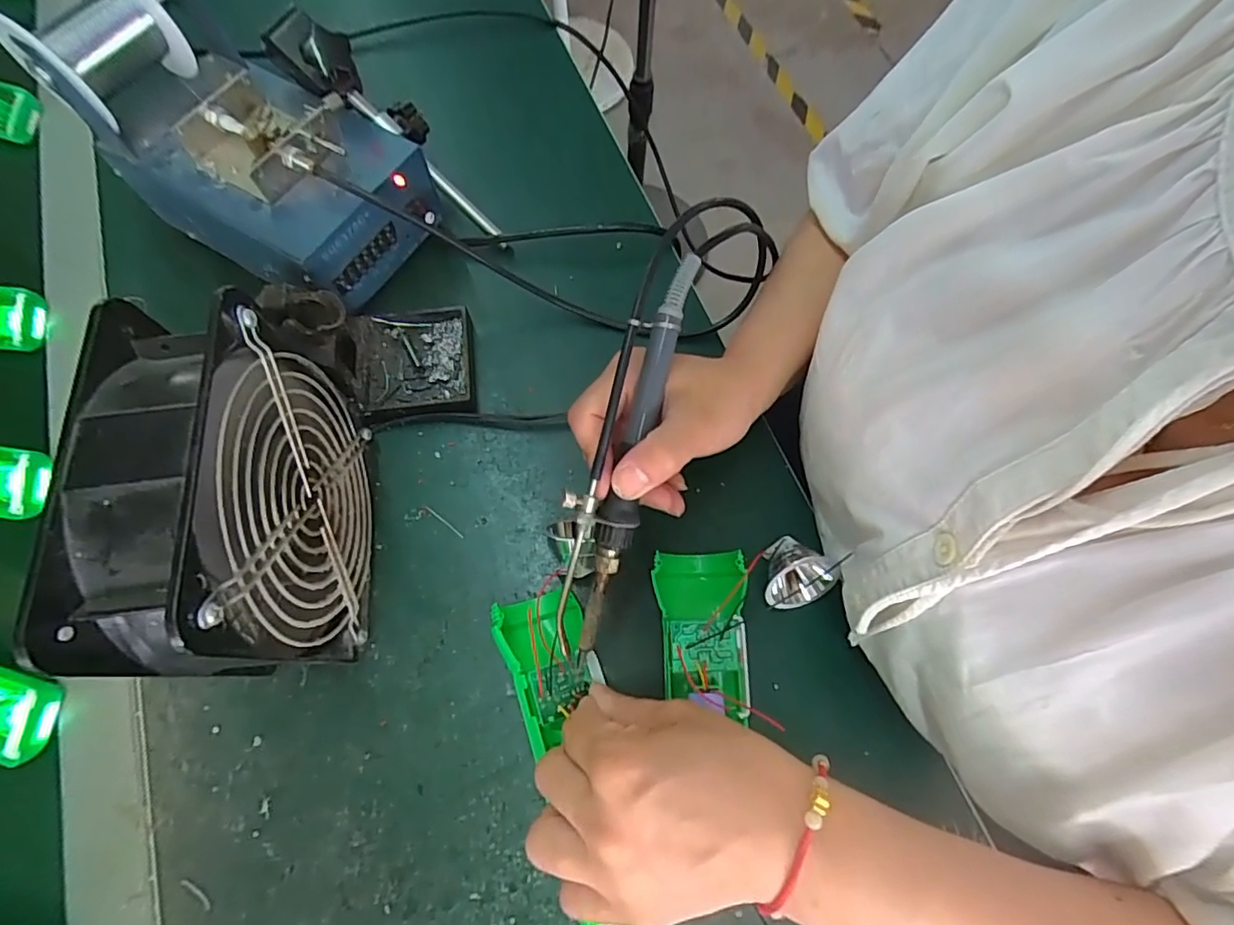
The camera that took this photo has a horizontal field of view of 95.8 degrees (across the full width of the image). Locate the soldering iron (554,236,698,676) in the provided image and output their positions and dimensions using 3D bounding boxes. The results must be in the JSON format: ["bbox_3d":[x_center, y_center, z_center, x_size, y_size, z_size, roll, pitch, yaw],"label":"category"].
[{"bbox_3d":[0.001,-0.005,0.274,0.033,0.024,0.203,13,90,5],"label":"soldering iron"}]

